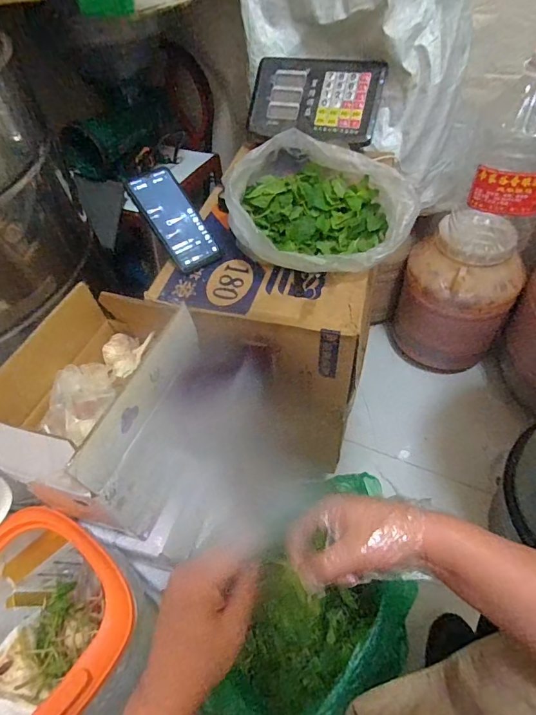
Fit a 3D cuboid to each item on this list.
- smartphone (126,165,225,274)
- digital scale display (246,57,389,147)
[{"bbox_3d":[-0.139,-0.207,0.636,0.081,0.012,0.157,-38,96,-28],"label":"smartphone"},{"bbox_3d":[0.082,-0.469,0.781,0.237,0.027,0.137,15,98,15],"label":"digital scale display"}]

